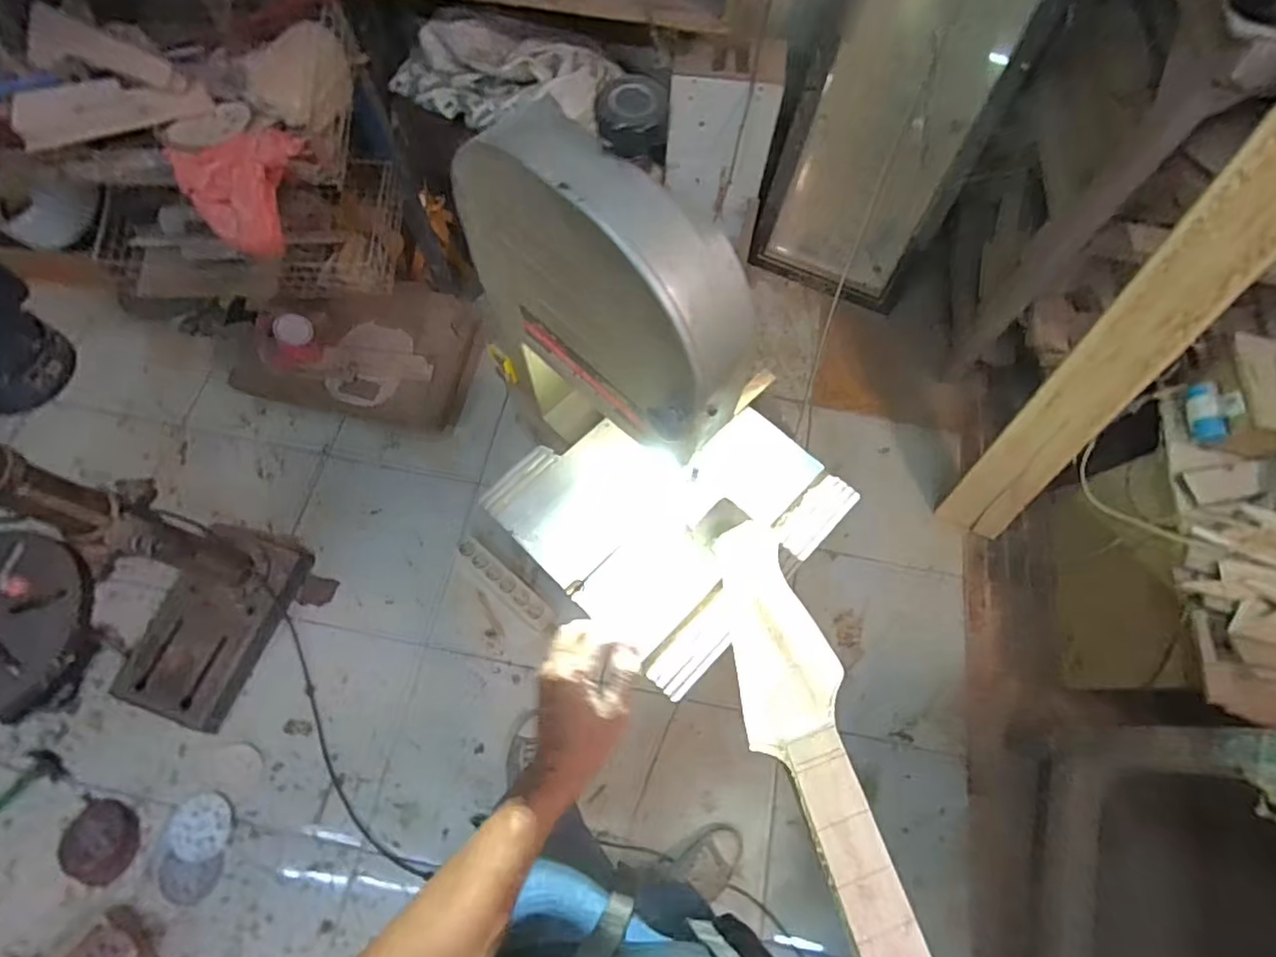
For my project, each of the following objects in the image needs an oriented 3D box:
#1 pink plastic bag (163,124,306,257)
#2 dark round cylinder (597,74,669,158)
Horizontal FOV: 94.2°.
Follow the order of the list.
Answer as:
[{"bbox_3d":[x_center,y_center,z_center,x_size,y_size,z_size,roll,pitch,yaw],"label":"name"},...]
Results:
[{"bbox_3d":[-0.580,-0.439,0.901,0.116,0.129,0.172,40,73,14],"label":"pink plastic bag"},{"bbox_3d":[-0.003,-0.208,0.341,0.040,0.021,0.038,0,68,-1],"label":"dark round cylinder"}]

